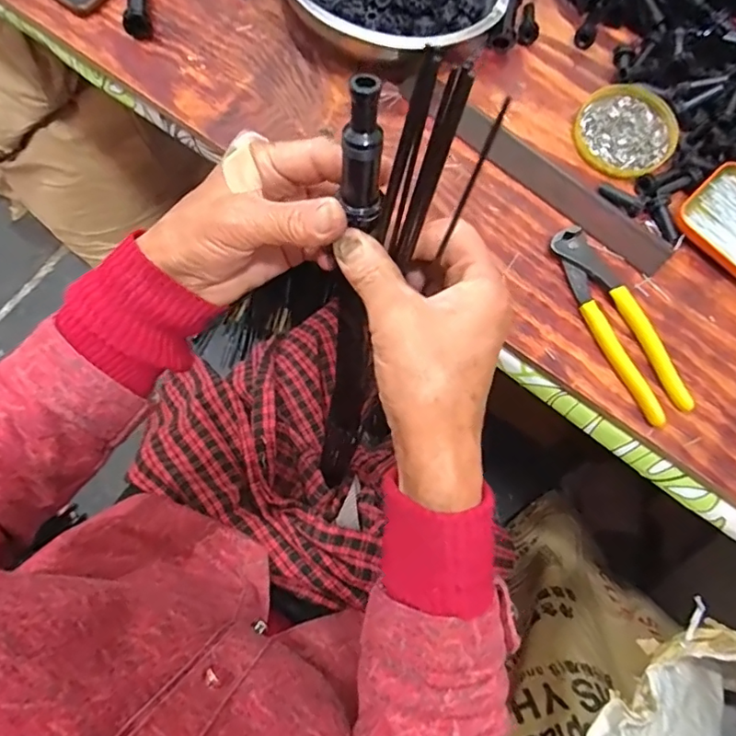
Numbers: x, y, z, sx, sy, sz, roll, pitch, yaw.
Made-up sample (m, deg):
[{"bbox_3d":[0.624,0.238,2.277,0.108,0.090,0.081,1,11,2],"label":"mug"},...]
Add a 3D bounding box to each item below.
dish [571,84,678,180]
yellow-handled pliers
[{"bbox_3d":[0.221,-0.203,0.460,0.081,0.006,0.087,0,77,-1],"label":"dish"},{"bbox_3d":[0.193,-0.036,0.416,0.039,0.013,0.162,-26,79,-7],"label":"yellow-handled pliers"}]

